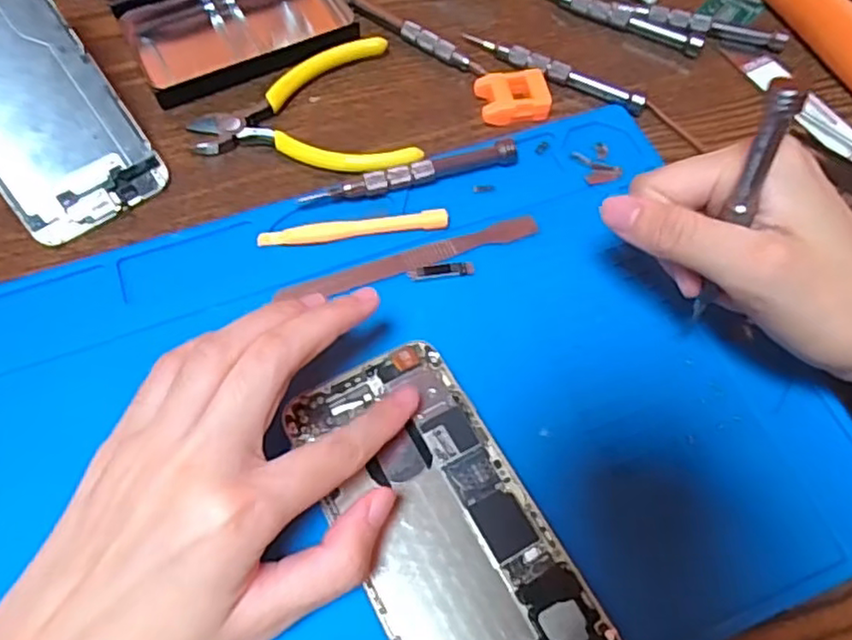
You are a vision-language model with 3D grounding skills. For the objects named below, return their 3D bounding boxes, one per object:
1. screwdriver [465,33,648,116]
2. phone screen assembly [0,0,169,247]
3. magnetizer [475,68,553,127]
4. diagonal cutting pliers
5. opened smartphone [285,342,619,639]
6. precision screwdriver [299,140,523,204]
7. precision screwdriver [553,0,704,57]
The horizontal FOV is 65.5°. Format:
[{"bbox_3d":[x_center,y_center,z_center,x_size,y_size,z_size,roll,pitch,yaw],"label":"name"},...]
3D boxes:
[{"bbox_3d":[0.065,-0.128,0.344,0.098,0.011,0.010,28,65,12],"label":"screwdriver"},{"bbox_3d":[-0.179,-0.103,0.292,0.063,0.007,0.136,-35,98,-18],"label":"phone screen assembly"},{"bbox_3d":[0.044,-0.112,0.333,0.035,0.012,0.028,-8,63,-6],"label":"magnetizer"},{"bbox_3d":[-0.062,-0.100,0.324,0.103,0.013,0.095,-13,64,-9],"label":"diagonal cutting pliers"},{"bbox_3d":[0.006,0.073,0.235,0.068,0.005,0.135,-21,64,-12],"label":"opened smartphone"},{"bbox_3d":[-0.006,-0.067,0.307,0.103,0.012,0.011,-17,64,-10],"label":"precision screwdriver"},{"bbox_3d":[0.104,-0.169,0.366,0.101,0.010,0.013,27,65,11],"label":"precision screwdriver"}]

